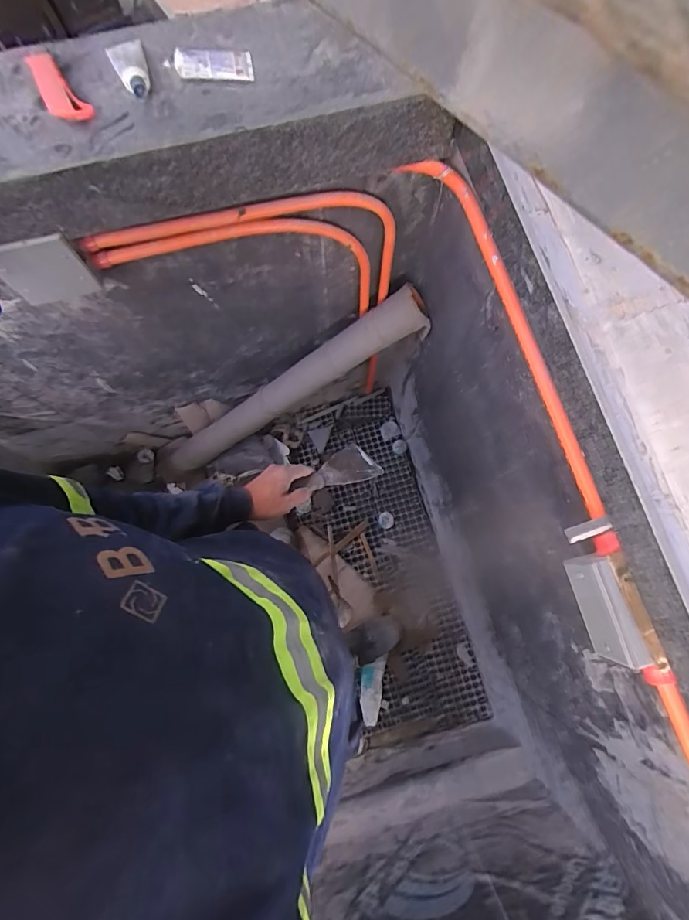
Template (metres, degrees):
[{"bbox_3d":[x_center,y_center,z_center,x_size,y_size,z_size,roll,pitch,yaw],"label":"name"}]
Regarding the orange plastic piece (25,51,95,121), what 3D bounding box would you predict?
[{"bbox_3d":[-0.333,-0.427,0.496,0.040,0.024,0.089,-37,79,-9],"label":"orange plastic piece"}]

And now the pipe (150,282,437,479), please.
[{"bbox_3d":[-0.231,-0.162,1.284,1.090,0.094,0.109,-25,74,34],"label":"pipe"}]

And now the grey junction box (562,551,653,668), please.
[{"bbox_3d":[0.300,0.173,0.499,0.033,0.064,0.119,-15,77,-4],"label":"grey junction box"}]

